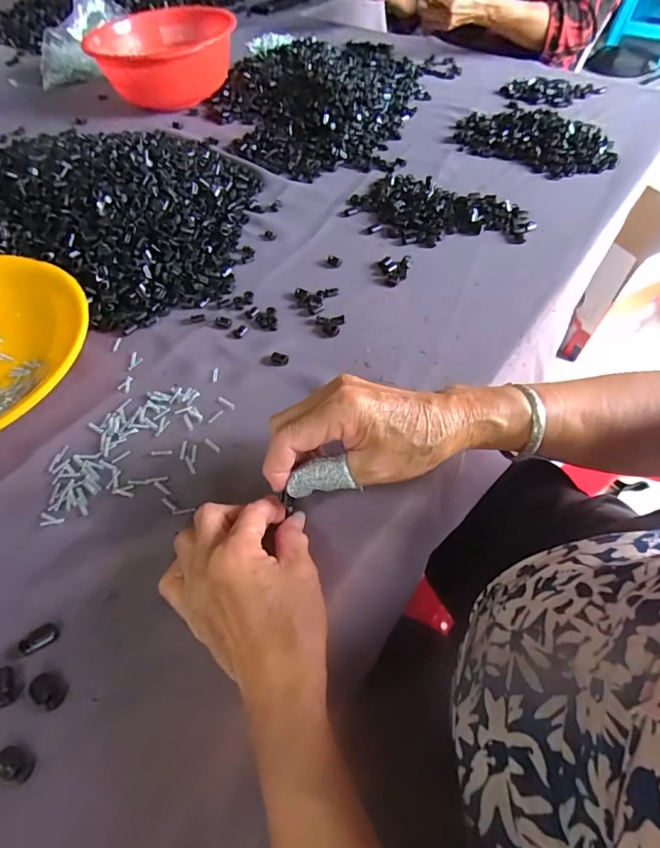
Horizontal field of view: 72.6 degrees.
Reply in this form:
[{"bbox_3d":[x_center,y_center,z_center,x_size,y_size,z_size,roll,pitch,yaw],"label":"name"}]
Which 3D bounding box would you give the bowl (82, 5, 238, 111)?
[{"bbox_3d":[-0.264,-0.613,0.748,0.209,0.091,0.258,-2,55,-2],"label":"bowl"}]

